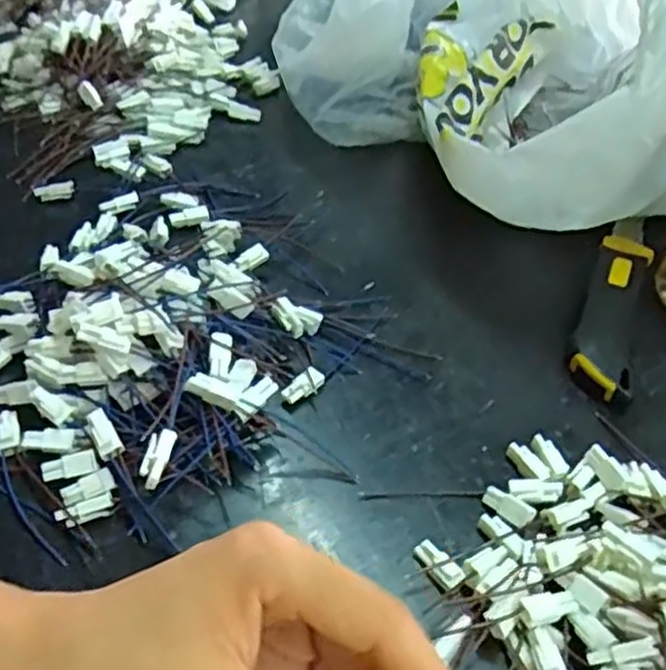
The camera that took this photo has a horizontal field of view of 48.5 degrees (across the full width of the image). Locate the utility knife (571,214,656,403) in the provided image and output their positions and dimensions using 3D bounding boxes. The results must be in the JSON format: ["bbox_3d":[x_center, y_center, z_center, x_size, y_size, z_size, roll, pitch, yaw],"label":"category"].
[{"bbox_3d":[0.171,-0.025,0.451,0.033,0.023,0.157,18,47,13],"label":"utility knife"}]

